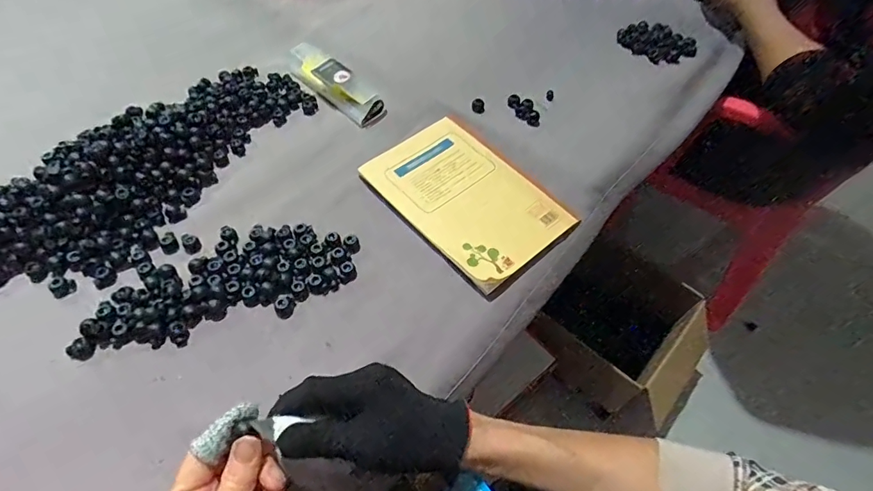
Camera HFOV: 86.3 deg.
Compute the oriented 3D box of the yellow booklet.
[{"bbox_3d":[0.032,-0.055,0.500,0.140,0.015,0.203,-35,62,-22],"label":"yellow booklet"}]

